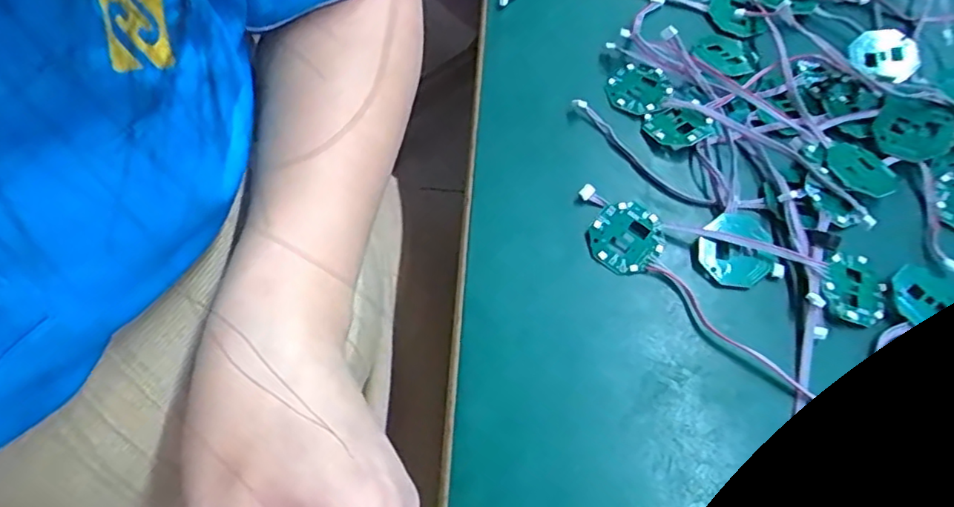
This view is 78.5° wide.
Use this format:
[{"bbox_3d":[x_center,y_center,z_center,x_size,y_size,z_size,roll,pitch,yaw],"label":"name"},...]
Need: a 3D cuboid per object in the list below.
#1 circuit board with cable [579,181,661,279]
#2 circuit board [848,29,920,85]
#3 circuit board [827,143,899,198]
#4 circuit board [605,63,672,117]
[{"bbox_3d":[0.071,-0.012,0.281,0.034,0.008,0.043,-4,65,-5],"label":"circuit board with cable"},{"bbox_3d":[0.231,-0.112,0.332,0.035,0.028,0.008,12,38,22],"label":"circuit board"},{"bbox_3d":[0.193,-0.042,0.295,0.033,0.004,0.034,-20,62,-20],"label":"circuit board"},{"bbox_3d":[0.087,-0.089,0.317,0.032,0.006,0.031,33,68,12],"label":"circuit board"}]

